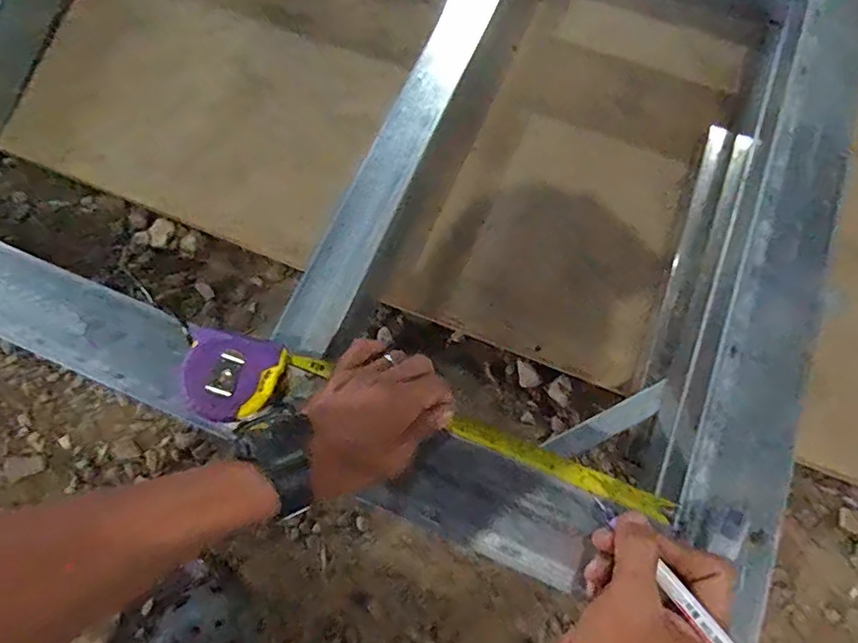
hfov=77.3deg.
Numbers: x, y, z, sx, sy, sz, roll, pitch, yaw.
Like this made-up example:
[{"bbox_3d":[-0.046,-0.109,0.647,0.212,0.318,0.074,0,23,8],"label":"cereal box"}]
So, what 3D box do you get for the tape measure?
[{"bbox_3d":[-0.009,0.090,0.426,0.388,0.041,0.067,17,72,0],"label":"tape measure"}]

